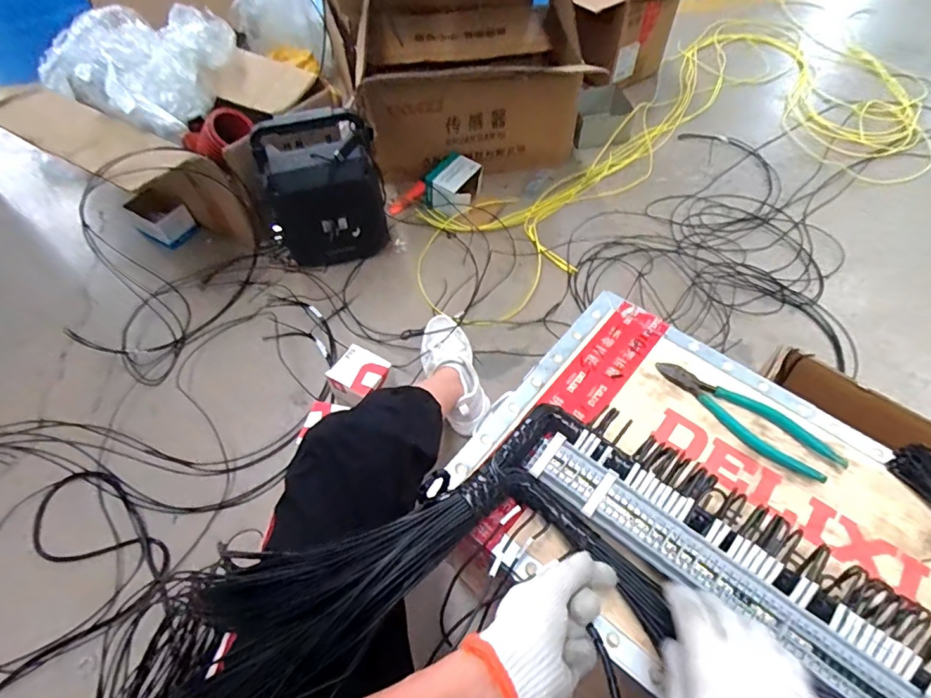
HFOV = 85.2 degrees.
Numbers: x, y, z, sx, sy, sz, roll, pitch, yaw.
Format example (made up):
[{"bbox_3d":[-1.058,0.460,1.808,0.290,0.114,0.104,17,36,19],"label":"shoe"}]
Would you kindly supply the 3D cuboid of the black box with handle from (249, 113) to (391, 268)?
[{"bbox_3d":[-0.295,-0.325,1.056,0.231,0.299,0.123,-15,58,-12],"label":"black box with handle"}]

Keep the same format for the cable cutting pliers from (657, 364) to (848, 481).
[{"bbox_3d":[0.281,0.066,0.511,0.180,0.013,0.051,39,65,23],"label":"cable cutting pliers"}]

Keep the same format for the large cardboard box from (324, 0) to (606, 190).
[{"bbox_3d":[-0.030,-0.758,1.252,0.581,0.467,0.436,-6,56,-6],"label":"large cardboard box"}]

